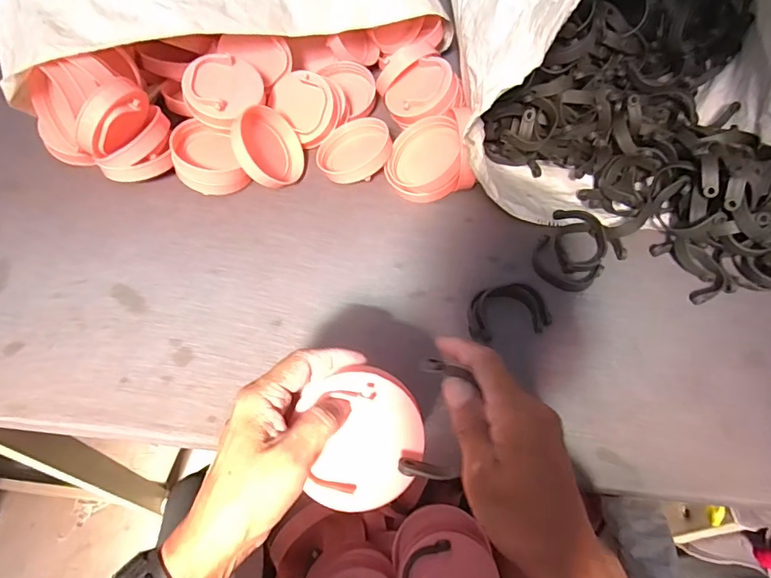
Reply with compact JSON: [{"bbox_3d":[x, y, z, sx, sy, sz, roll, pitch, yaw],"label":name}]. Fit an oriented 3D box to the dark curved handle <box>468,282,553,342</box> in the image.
[{"bbox_3d":[0.126,0.021,0.475,0.084,0.022,0.046,-9,58,-7],"label":"dark curved handle"}]

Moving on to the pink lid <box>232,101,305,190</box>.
[{"bbox_3d":[-0.143,-0.176,0.581,0.015,0.097,0.105,-18,38,34],"label":"pink lid"}]

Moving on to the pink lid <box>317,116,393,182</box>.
[{"bbox_3d":[-0.040,-0.178,0.600,0.093,0.021,0.085,-7,70,21],"label":"pink lid"}]

